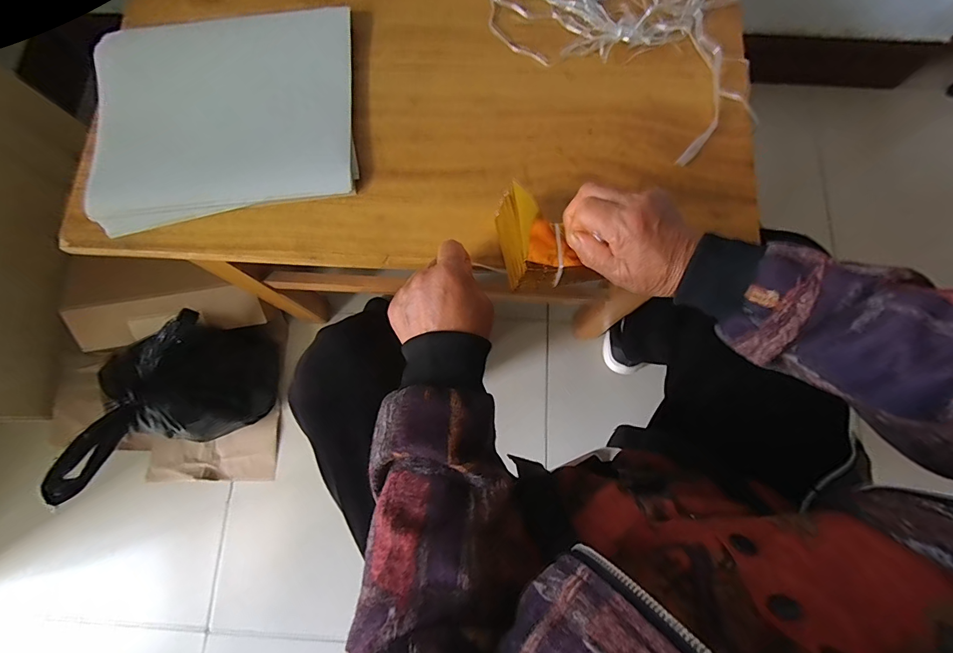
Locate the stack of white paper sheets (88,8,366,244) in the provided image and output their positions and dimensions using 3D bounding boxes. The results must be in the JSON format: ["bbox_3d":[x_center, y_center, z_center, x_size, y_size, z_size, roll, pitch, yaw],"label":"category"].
[{"bbox_3d":[-0.252,-0.213,0.419,0.256,0.017,0.213,-5,79,0],"label":"stack of white paper sheets"}]

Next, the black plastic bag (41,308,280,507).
[{"bbox_3d":[-0.520,0.114,0.728,0.289,0.200,0.207,-26,80,-4],"label":"black plastic bag"}]

